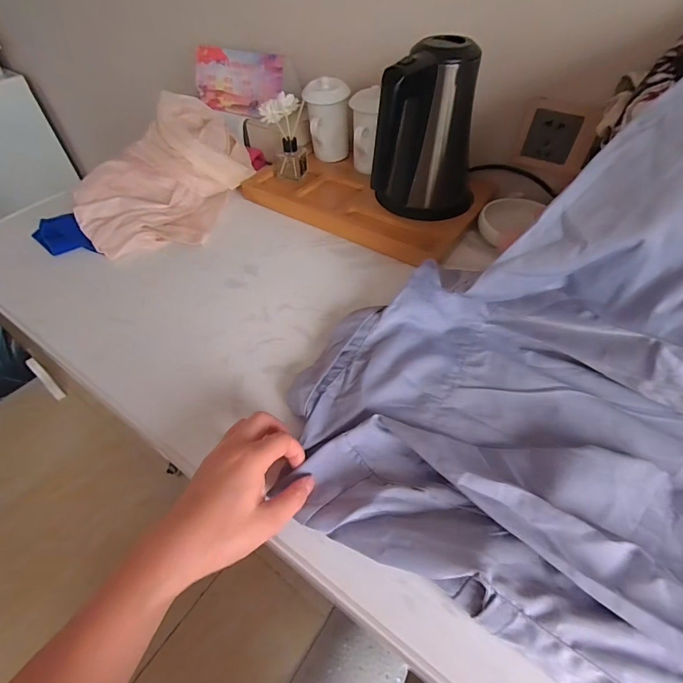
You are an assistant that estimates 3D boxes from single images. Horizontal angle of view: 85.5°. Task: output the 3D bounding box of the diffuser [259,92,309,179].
[{"bbox_3d":[-0.093,-0.335,0.612,0.068,0.113,0.050,-8,51,-7],"label":"diffuser"}]

